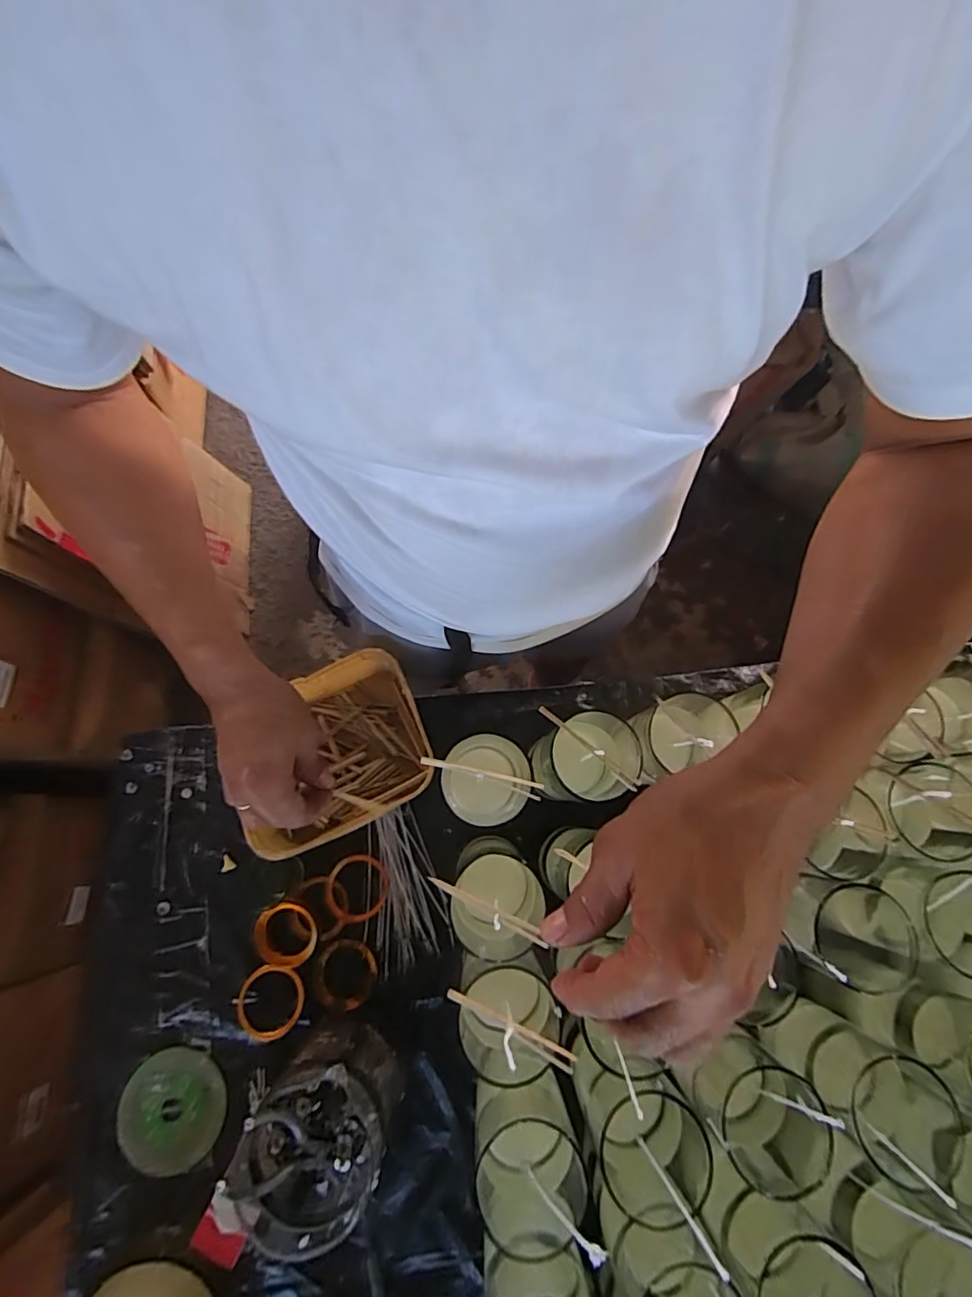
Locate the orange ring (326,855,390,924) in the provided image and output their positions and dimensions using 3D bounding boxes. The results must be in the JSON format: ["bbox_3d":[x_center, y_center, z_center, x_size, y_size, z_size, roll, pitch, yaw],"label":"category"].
[{"bbox_3d":[-0.132,0.247,0.555,0.061,0.006,0.065,0,72,-1],"label":"orange ring"}]

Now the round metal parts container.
[{"bbox_3d":[-0.129,0.381,0.440,0.108,0.159,0.103,0,72,-1],"label":"round metal parts container"}]

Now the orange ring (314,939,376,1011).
[{"bbox_3d":[-0.140,0.322,0.533,0.059,0.010,0.062,0,72,-1],"label":"orange ring"}]

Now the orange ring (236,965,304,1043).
[{"bbox_3d":[-0.211,0.346,0.526,0.062,0.009,0.064,0,72,-1],"label":"orange ring"}]

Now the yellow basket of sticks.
[{"bbox_3d":[-0.156,0.106,0.566,0.179,0.069,0.160,-22,74,-7],"label":"yellow basket of sticks"}]

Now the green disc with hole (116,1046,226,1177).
[{"bbox_3d":[-0.297,0.434,0.507,0.095,0.008,0.098,3,72,0],"label":"green disc with hole"}]

